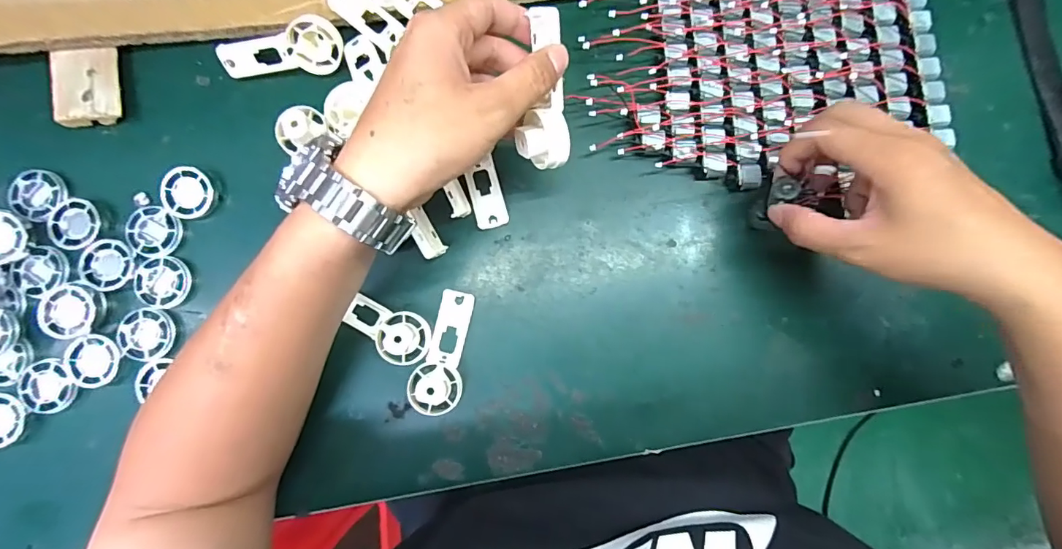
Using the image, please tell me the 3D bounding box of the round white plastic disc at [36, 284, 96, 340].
[{"bbox_3d":[-0.345,0.027,0.348,0.038,0.008,0.037,0,87,-1],"label":"round white plastic disc"}]

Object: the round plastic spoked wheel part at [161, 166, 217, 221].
[{"bbox_3d":[-0.265,-0.063,0.363,0.036,0.008,0.039,12,86,-1],"label":"round plastic spoked wheel part"}]

